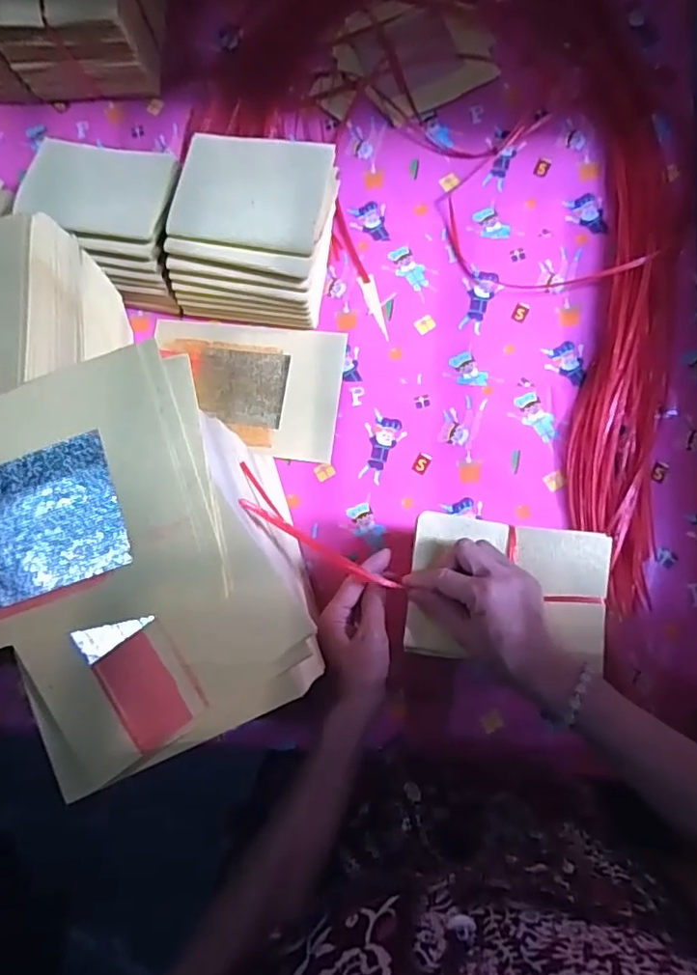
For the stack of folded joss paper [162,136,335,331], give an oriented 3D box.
[{"bbox_3d":[-0.100,-0.280,0.648,0.166,0.105,0.166,6,83,5],"label":"stack of folded joss paper"}]

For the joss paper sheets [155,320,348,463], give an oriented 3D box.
[{"bbox_3d":[-0.120,-0.116,0.675,0.221,0.011,0.153,6,83,5],"label":"joss paper sheets"}]

